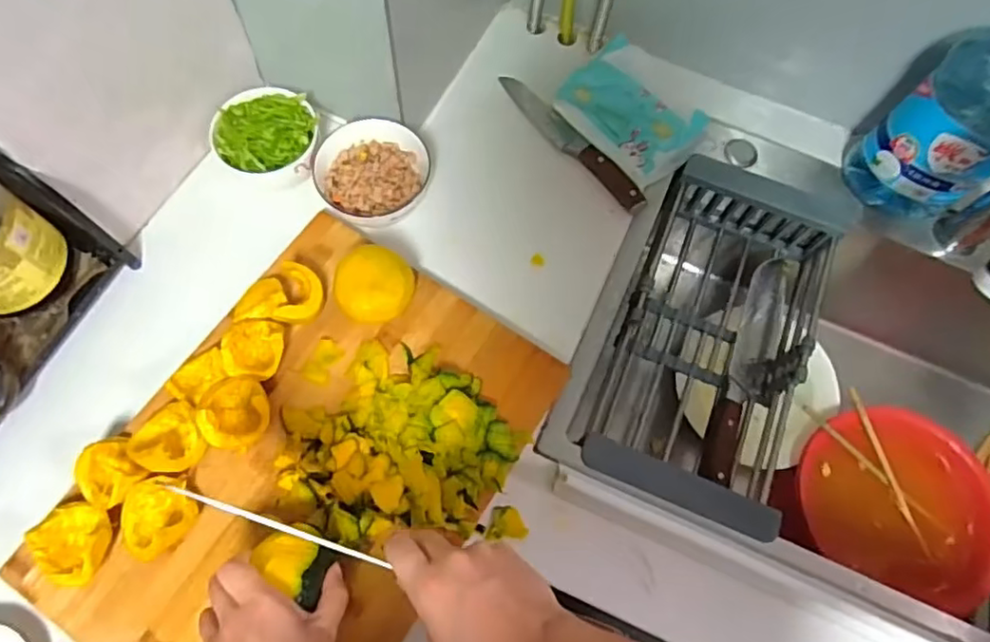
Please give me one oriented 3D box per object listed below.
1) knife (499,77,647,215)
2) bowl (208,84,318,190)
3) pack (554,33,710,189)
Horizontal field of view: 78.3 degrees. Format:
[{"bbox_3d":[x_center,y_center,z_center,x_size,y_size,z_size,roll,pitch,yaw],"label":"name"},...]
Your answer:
[{"bbox_3d":[0.085,-0.204,0.677,0.026,0.023,0.223,-37,75,-15],"label":"knife"},{"bbox_3d":[-0.232,-0.186,0.639,0.100,0.069,0.092,1,69,-3],"label":"bowl"},{"bbox_3d":[0.142,-0.218,0.643,0.057,0.101,0.144,-41,76,-16],"label":"pack"}]

